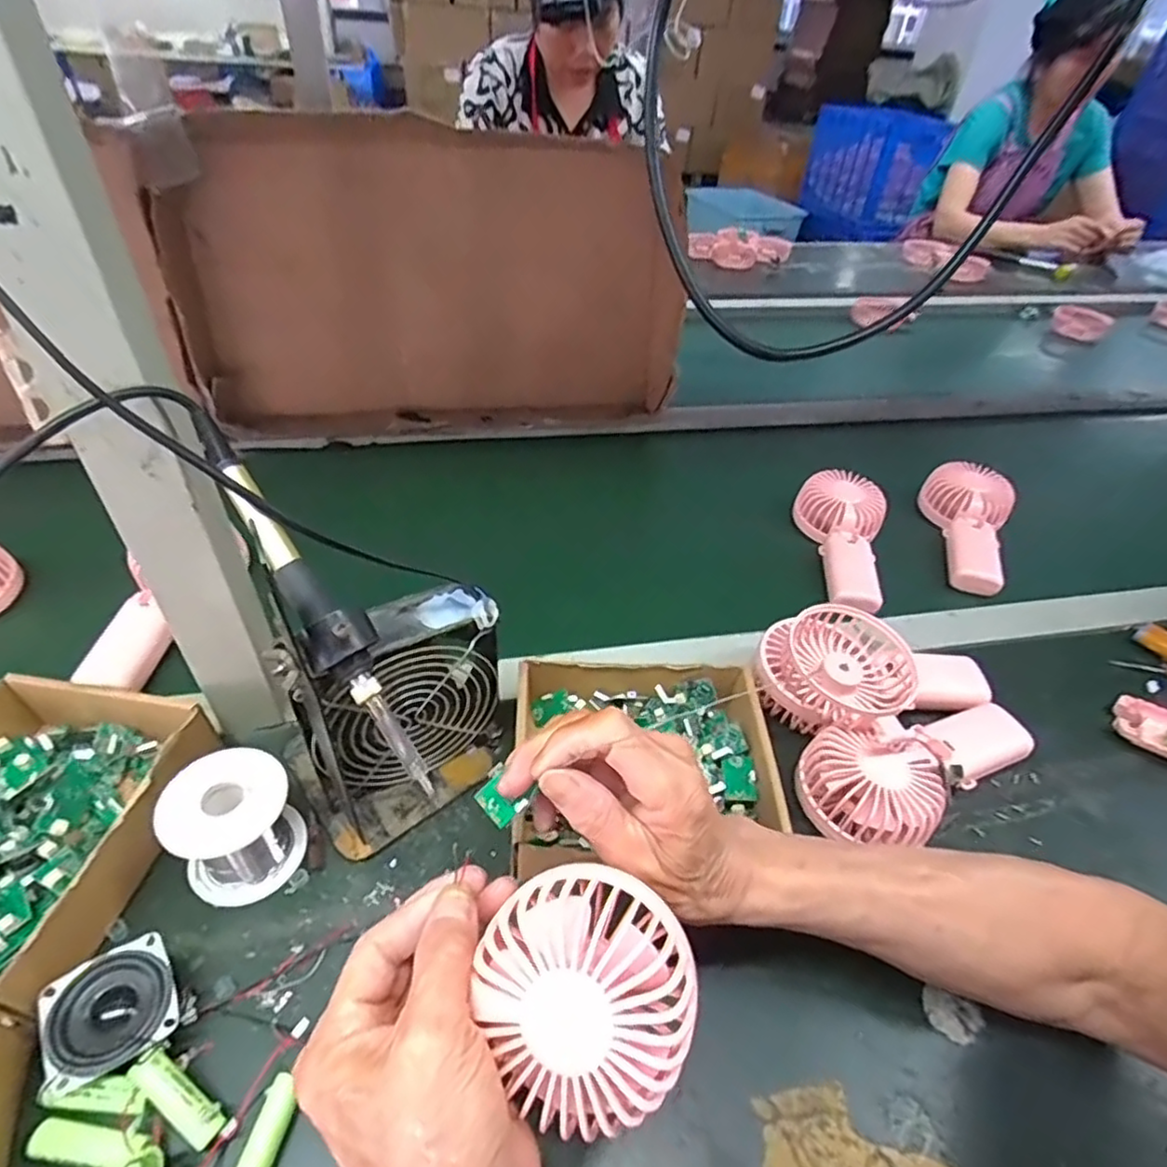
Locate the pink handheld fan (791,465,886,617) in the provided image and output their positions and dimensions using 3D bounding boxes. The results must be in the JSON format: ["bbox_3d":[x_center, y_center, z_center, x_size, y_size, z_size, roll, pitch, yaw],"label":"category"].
[{"bbox_3d":[0.267,-0.040,0.651,0.083,0.043,0.160,4,60,-3],"label":"pink handheld fan"}]

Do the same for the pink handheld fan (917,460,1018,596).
[{"bbox_3d":[0.407,-0.057,0.676,0.088,0.042,0.162,12,61,6],"label":"pink handheld fan"}]

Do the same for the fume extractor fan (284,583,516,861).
[{"bbox_3d":[-0.113,0.082,0.409,0.130,0.130,0.082,-27,52,-30],"label":"fume extractor fan"}]

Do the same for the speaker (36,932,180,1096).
[{"bbox_3d":[-0.234,0.214,0.321,0.053,0.024,0.052,-23,49,-26],"label":"speaker"}]

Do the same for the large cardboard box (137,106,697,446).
[{"bbox_3d":[-0.154,-0.321,0.710,0.534,0.286,0.100,-5,43,-9],"label":"large cardboard box"}]

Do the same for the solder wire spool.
[{"bbox_3d":[-0.203,0.142,0.377,0.066,0.065,0.062,3,43,-3],"label":"solder wire spool"}]

